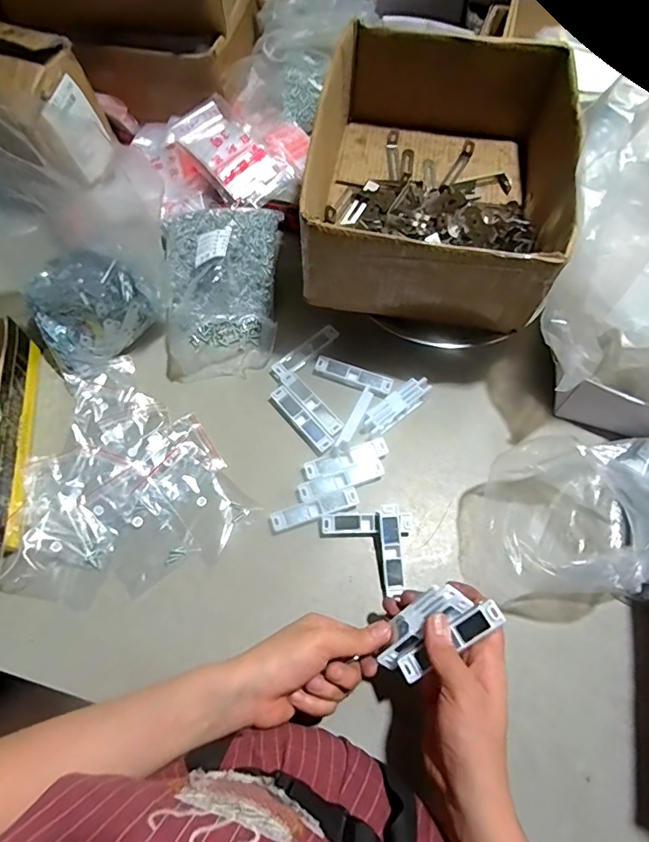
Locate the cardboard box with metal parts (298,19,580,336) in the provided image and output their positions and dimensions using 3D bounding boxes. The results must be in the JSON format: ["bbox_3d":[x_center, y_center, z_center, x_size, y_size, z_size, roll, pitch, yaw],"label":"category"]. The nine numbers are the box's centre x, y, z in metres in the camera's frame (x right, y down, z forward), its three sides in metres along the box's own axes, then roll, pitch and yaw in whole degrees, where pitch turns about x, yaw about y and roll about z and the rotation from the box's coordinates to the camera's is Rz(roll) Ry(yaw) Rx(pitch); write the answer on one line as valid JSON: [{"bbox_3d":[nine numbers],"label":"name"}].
[{"bbox_3d":[0.122,-0.268,0.541,0.253,0.118,0.307,9,67,4],"label":"cardboard box with metal parts"}]

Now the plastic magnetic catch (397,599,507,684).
[{"bbox_3d":[0.102,0.179,0.396,0.097,0.008,0.019,-37,70,11],"label":"plastic magnetic catch"}]

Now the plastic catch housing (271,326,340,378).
[{"bbox_3d":[-0.024,-0.085,0.603,0.095,0.012,0.024,-39,72,-15],"label":"plastic catch housing"}]

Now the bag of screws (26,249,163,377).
[{"bbox_3d":[-0.288,-0.137,0.583,0.122,0.063,0.129,38,72,15],"label":"bag of screws"}]

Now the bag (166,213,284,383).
[{"bbox_3d":[-0.128,-0.174,0.603,0.141,0.085,0.219,-4,67,-2],"label":"bag"}]

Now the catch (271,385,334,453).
[{"bbox_3d":[-0.026,-0.003,0.565,0.020,0.006,0.094,-37,72,-15],"label":"catch"}]

